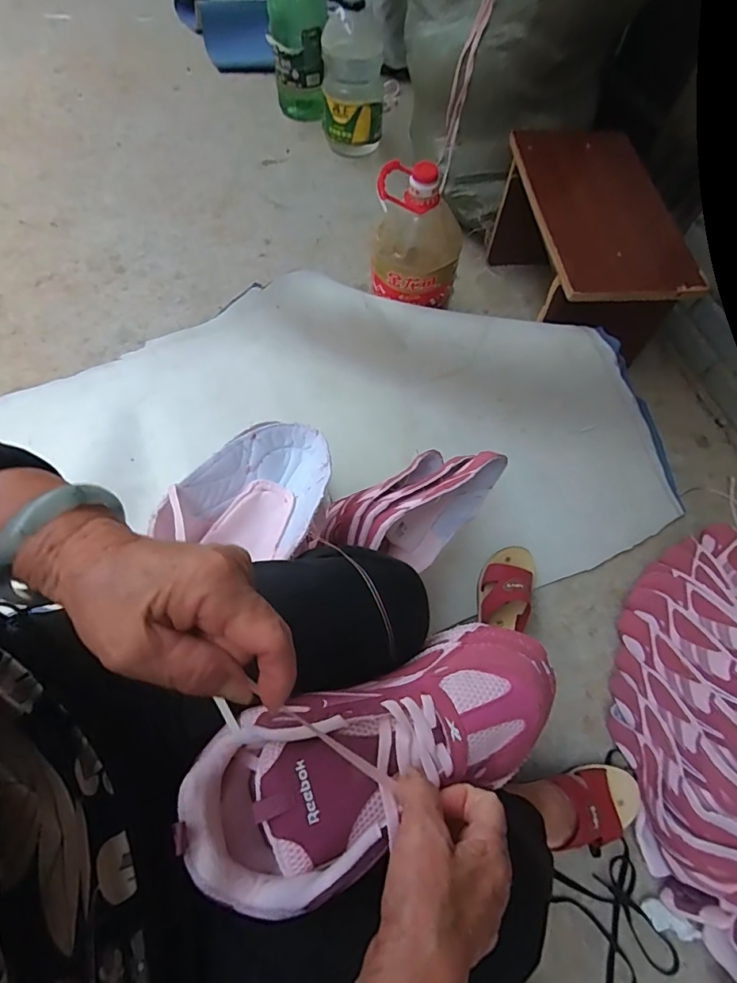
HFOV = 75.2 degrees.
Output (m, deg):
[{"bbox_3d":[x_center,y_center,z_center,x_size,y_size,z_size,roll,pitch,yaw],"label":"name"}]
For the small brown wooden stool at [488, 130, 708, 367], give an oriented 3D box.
[{"bbox_3d":[0.417,-0.476,0.969,0.261,0.242,0.431,-1,63,-5],"label":"small brown wooden stool"}]

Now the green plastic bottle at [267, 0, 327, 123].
[{"bbox_3d":[-0.197,-1.258,1.340,0.152,0.319,0.146,-6,64,-4],"label":"green plastic bottle"}]

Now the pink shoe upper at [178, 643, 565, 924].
[{"bbox_3d":[0.015,0.171,0.321,0.258,0.076,0.100,-17,65,-15],"label":"pink shoe upper"}]

